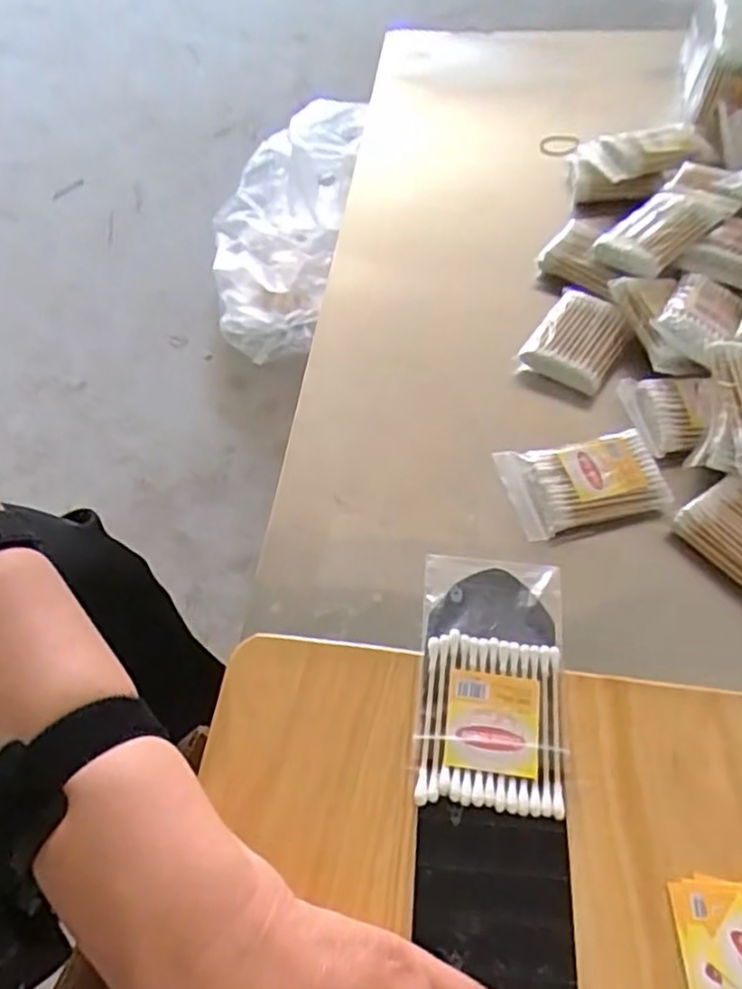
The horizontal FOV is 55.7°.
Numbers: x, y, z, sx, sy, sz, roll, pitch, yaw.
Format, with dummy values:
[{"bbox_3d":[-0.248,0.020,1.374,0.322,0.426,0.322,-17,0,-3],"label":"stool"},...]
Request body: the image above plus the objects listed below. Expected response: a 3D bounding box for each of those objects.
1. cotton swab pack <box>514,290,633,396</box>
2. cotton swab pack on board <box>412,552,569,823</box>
[{"bbox_3d":[0.150,-0.110,0.505,0.060,0.021,0.078,29,62,20],"label":"cotton swab pack"},{"bbox_3d":[0.055,0.081,0.321,0.064,0.008,0.116,3,55,7],"label":"cotton swab pack on board"}]

